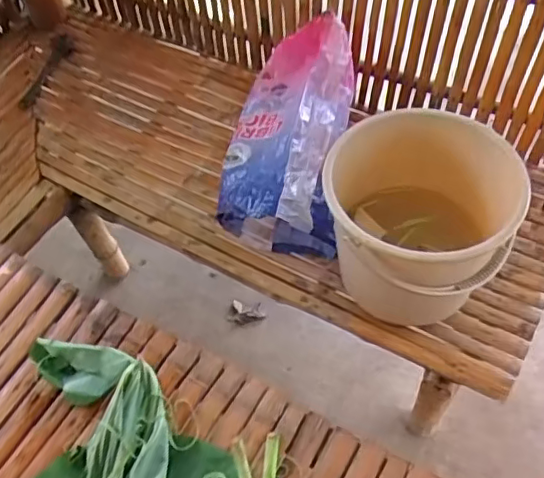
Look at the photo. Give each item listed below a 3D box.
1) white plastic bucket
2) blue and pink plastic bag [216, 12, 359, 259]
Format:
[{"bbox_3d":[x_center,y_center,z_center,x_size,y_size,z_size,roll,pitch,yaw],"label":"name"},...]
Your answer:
[{"bbox_3d":[0.241,-0.013,1.044,0.302,0.298,0.283,-2,57,3],"label":"white plastic bucket"},{"bbox_3d":[0.038,-0.206,1.257,0.234,0.220,0.479,6,58,8],"label":"blue and pink plastic bag"}]

